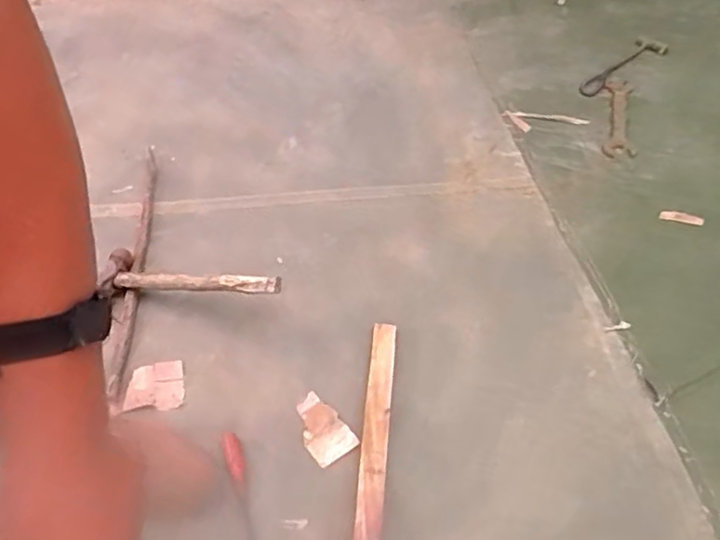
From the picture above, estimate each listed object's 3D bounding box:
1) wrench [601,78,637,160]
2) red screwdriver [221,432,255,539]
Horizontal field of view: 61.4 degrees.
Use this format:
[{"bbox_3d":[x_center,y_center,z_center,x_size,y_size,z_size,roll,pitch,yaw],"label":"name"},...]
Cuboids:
[{"bbox_3d":[0.507,-0.298,1.188,0.057,0.005,0.259,11,52,11],"label":"wrench"},{"bbox_3d":[-0.138,0.256,0.705,0.019,0.020,0.136,-14,64,-10],"label":"red screwdriver"}]

